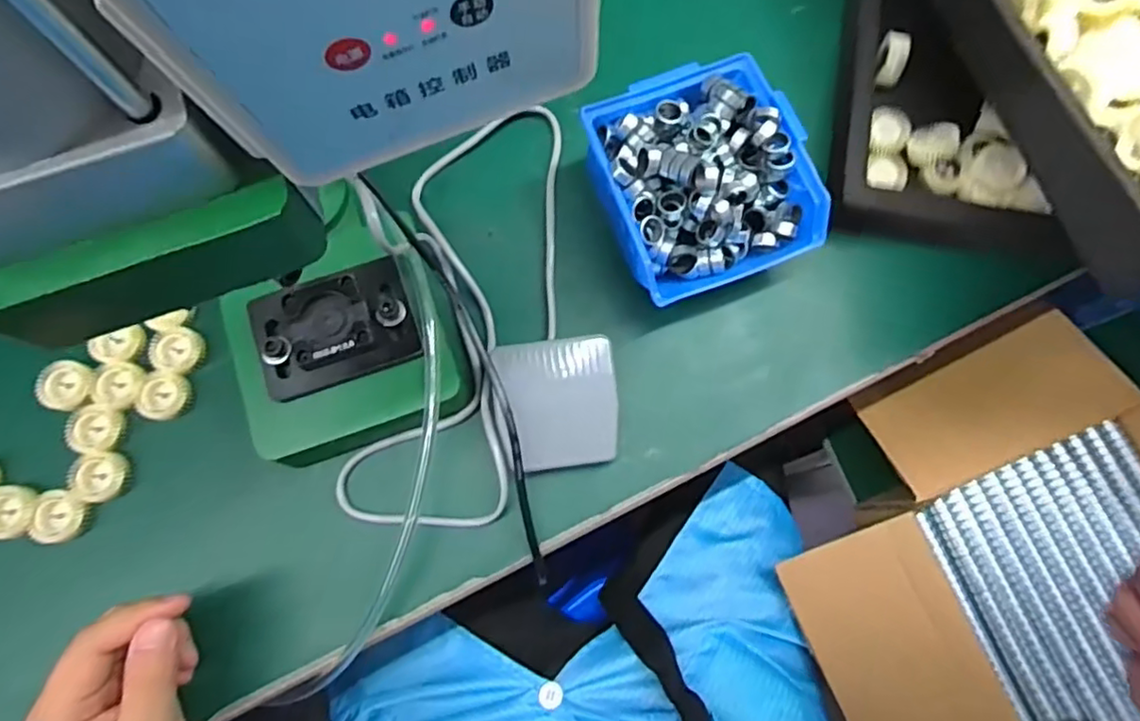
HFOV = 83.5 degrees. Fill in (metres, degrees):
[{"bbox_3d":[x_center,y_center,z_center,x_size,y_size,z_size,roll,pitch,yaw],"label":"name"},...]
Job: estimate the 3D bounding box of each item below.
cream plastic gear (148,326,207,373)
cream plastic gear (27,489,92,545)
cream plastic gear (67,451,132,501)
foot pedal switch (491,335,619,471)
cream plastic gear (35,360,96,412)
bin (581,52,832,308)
[{"bbox_3d":[-0.263,-0.008,0.427,0.035,0.008,0.031,18,77,3],"label":"cream plastic gear"},{"bbox_3d":[-0.318,0.098,0.396,0.030,0.010,0.031,0,77,-1],"label":"cream plastic gear"},{"bbox_3d":[-0.300,0.073,0.405,0.030,0.010,0.031,0,77,-1],"label":"cream plastic gear"},{"bbox_3d":[-0.008,0.028,0.408,0.075,0.035,0.078,-7,77,-3],"label":"foot pedal switch"},{"bbox_3d":[-0.328,0.016,0.415,0.032,0.008,0.032,9,77,1],"label":"cream plastic gear"},{"bbox_3d":[0.085,-0.117,0.429,0.129,0.075,0.137,-21,78,-6],"label":"bin"}]

